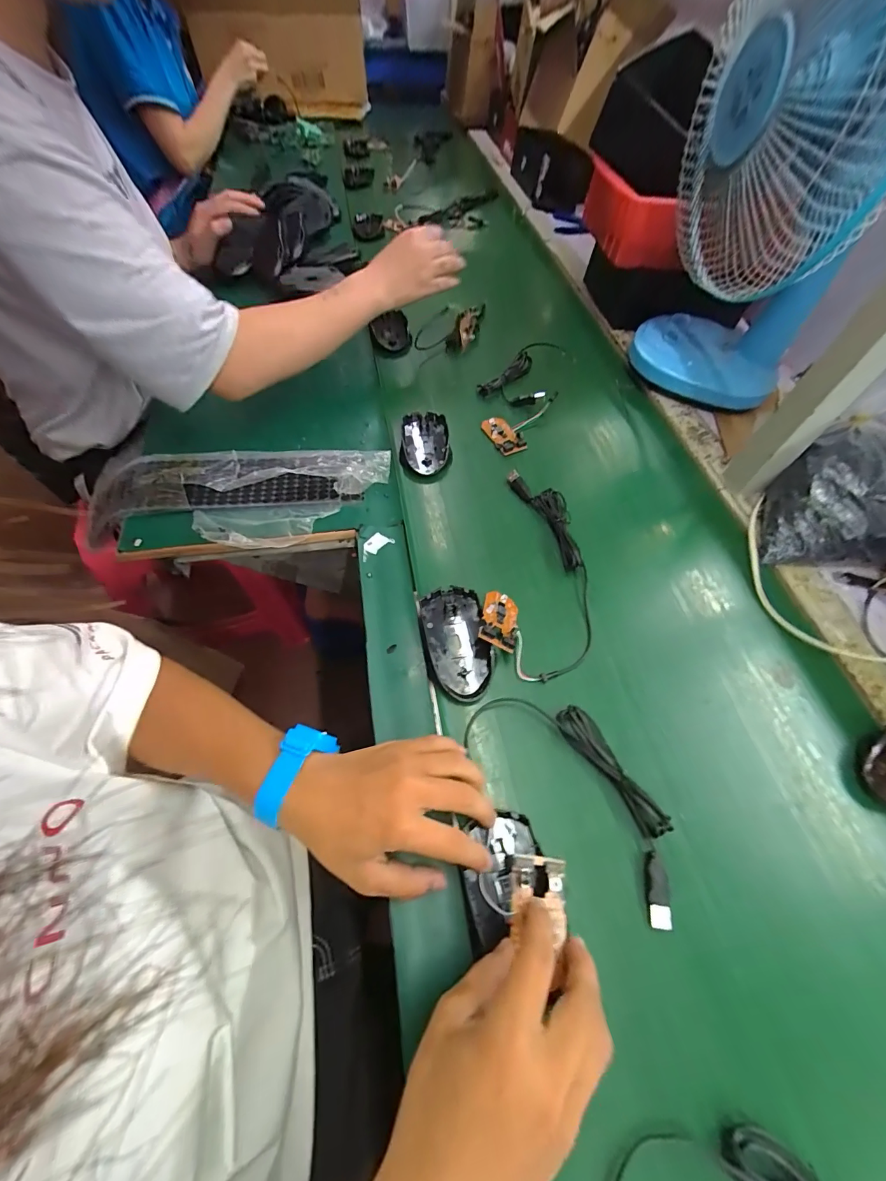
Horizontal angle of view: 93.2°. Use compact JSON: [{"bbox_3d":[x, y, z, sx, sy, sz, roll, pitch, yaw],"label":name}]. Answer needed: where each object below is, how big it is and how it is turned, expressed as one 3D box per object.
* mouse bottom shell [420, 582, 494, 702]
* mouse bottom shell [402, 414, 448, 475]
[{"bbox_3d":[0.013,0.045,0.396,0.056,0.019,0.110,-6,60,-8],"label":"mouse bottom shell"},{"bbox_3d":[-0.023,-0.197,0.546,0.057,0.019,0.104,-2,59,-5],"label":"mouse bottom shell"}]

